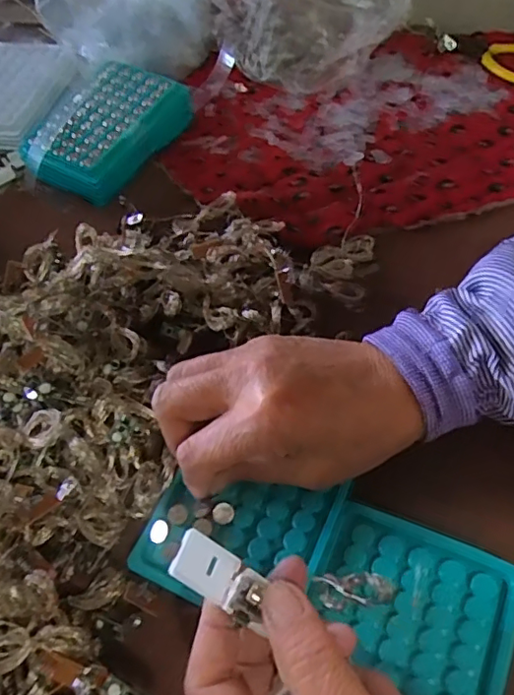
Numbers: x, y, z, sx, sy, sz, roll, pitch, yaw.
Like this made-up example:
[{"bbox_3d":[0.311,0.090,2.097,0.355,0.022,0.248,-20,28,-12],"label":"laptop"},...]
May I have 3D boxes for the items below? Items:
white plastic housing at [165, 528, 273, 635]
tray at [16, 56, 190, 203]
[{"bbox_3d":[-0.014,0.093,0.224,0.044,0.006,0.019,40,65,-12],"label":"white plastic housing"},{"bbox_3d":[-0.138,-0.201,0.493,0.113,0.031,0.133,23,64,21],"label":"tray"}]

